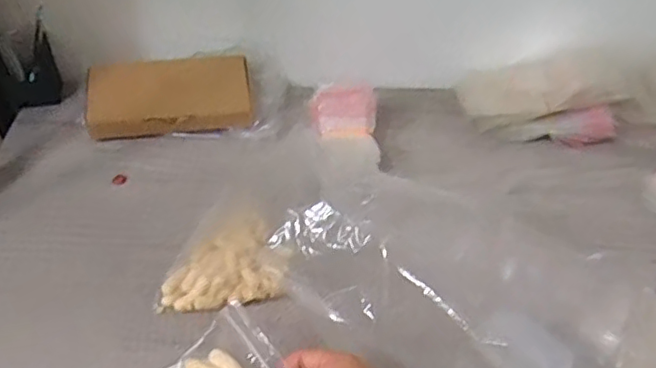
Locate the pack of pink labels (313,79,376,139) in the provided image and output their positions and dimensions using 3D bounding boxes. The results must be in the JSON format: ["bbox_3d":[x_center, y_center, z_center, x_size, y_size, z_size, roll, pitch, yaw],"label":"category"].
[{"bbox_3d":[0.019,-0.091,0.715,0.074,0.064,0.018,-5,13,8],"label":"pack of pink labels"}]

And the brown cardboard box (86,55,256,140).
[{"bbox_3d":[-0.205,-0.114,0.771,0.207,0.049,0.118,-3,45,-5],"label":"brown cardboard box"}]

